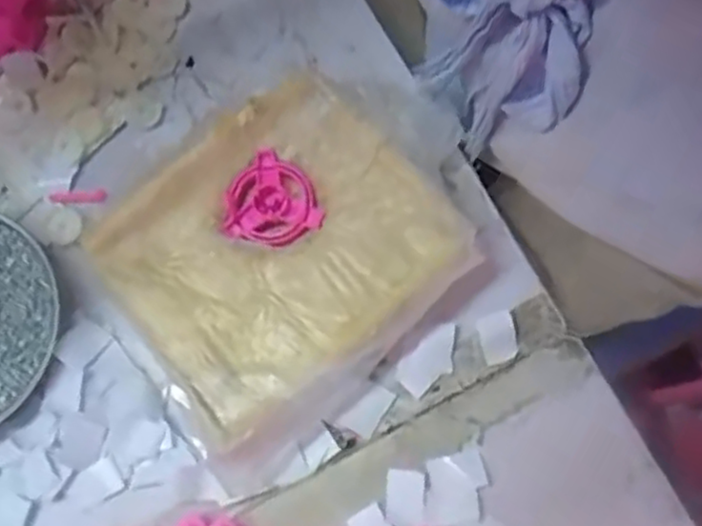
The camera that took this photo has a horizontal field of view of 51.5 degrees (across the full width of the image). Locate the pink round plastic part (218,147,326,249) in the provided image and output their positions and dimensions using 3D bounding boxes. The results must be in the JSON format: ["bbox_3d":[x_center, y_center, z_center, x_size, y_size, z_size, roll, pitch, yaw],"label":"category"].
[{"bbox_3d":[-0.046,-0.032,0.422,0.054,0.007,0.054,0,76,2],"label":"pink round plastic part"}]

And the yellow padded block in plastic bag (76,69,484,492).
[{"bbox_3d":[-0.042,-0.002,0.415,0.185,0.033,0.164,-41,79,-8],"label":"yellow padded block in plastic bag"}]

